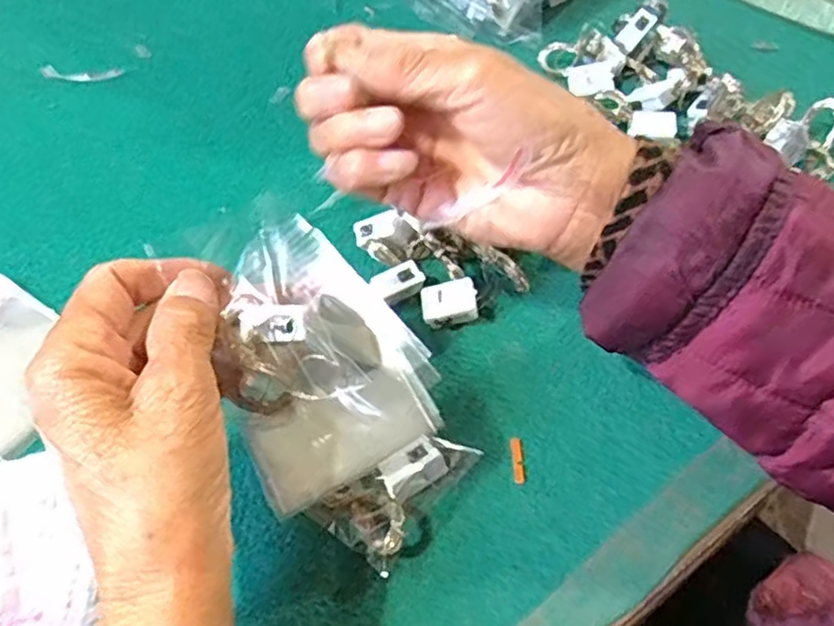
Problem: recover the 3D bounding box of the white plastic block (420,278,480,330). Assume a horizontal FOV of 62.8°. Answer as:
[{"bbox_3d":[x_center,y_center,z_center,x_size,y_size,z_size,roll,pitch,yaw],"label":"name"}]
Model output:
[{"bbox_3d":[0.017,-0.005,0.347,0.028,0.011,0.021,-21,64,12],"label":"white plastic block"}]

